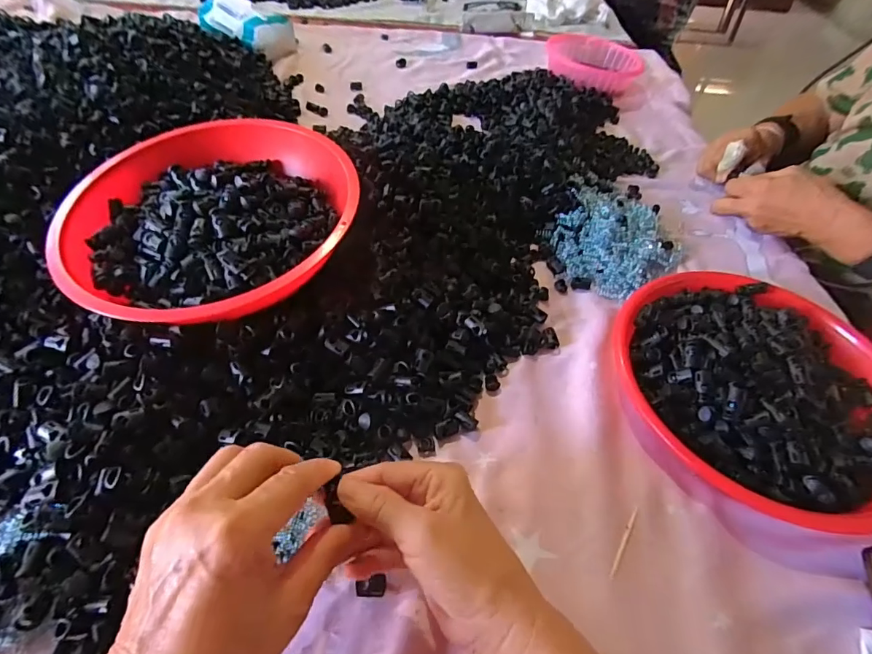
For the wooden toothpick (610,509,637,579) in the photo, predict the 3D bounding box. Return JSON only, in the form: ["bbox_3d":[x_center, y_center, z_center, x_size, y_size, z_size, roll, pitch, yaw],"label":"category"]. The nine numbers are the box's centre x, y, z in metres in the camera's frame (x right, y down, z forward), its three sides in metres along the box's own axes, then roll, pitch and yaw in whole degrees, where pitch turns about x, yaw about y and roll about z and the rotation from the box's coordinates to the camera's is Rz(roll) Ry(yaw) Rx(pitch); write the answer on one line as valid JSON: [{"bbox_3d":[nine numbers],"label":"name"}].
[{"bbox_3d":[0.134,0.152,0.323,0.004,0.004,0.055,30,56,17],"label":"wooden toothpick"}]

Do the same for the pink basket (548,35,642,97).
[{"bbox_3d":[0.277,-0.476,0.827,0.153,0.047,0.161,2,51,-2],"label":"pink basket"}]

